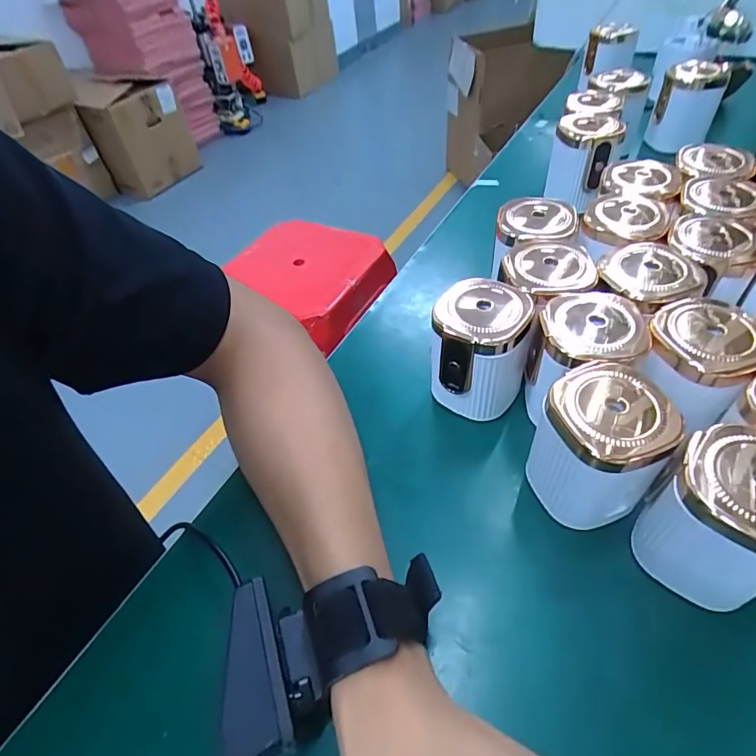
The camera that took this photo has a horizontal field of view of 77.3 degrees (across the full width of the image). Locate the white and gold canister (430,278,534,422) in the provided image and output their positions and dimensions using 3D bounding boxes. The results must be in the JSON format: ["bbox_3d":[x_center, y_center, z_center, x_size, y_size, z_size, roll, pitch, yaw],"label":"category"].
[{"bbox_3d":[0.064,-0.018,0.299,0.057,0.073,0.056,8,48,14],"label":"white and gold canister"}]

